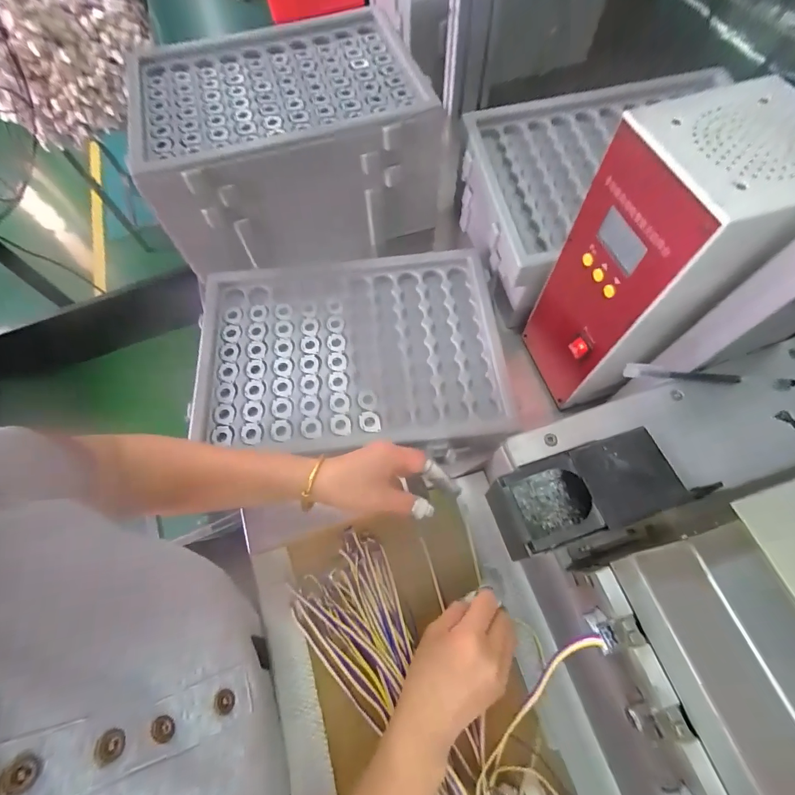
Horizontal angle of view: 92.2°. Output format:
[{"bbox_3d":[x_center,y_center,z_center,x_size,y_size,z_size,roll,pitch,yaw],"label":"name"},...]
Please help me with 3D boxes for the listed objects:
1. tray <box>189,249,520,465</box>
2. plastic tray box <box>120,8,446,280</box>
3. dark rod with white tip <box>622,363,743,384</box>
[{"bbox_3d":[-0.061,-0.065,0.501,0.389,0.025,0.280,-2,66,0],"label":"tray"},{"bbox_3d":[-0.164,-0.394,0.593,0.387,0.165,0.321,-16,67,-6],"label":"plastic tray box"},{"bbox_3d":[0.257,-0.021,0.348,0.095,0.010,0.012,5,66,6],"label":"dark rod with white tip"}]

